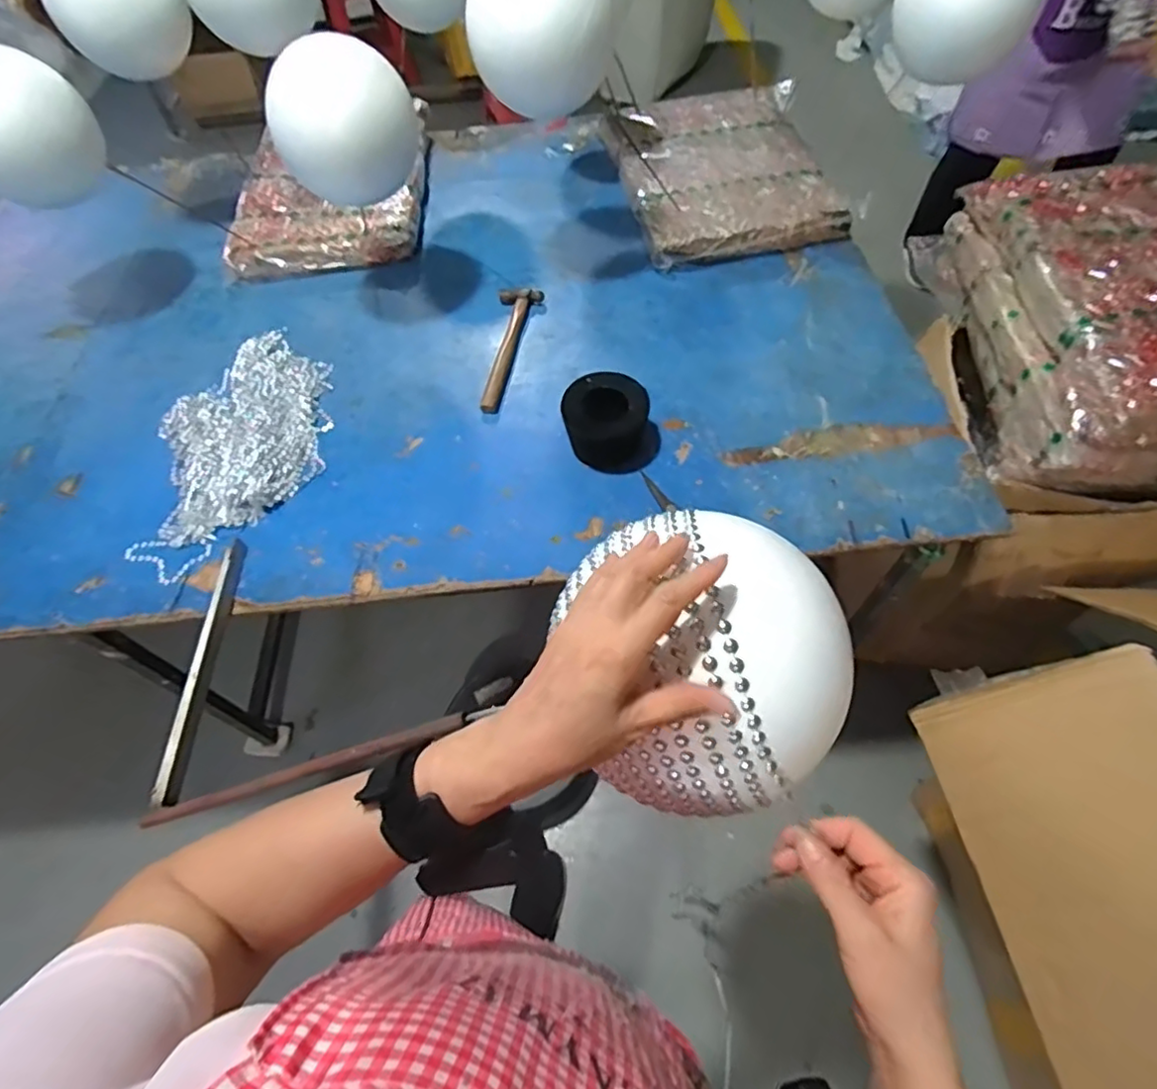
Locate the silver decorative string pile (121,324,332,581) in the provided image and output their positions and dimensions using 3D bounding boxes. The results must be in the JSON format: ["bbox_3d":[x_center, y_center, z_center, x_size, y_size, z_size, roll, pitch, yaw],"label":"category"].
[{"bbox_3d":[-0.496,-0.169,0.907,0.237,0.032,0.427,-8,57,-1],"label":"silver decorative string pile"}]

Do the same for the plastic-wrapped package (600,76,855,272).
[{"bbox_3d":[0.283,-0.735,1.205,0.397,0.057,0.534,-10,57,-3],"label":"plastic-wrapped package"}]

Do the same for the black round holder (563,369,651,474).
[{"bbox_3d":[0.038,-0.174,0.861,0.106,0.087,0.108,-2,57,3],"label":"black round holder"}]

